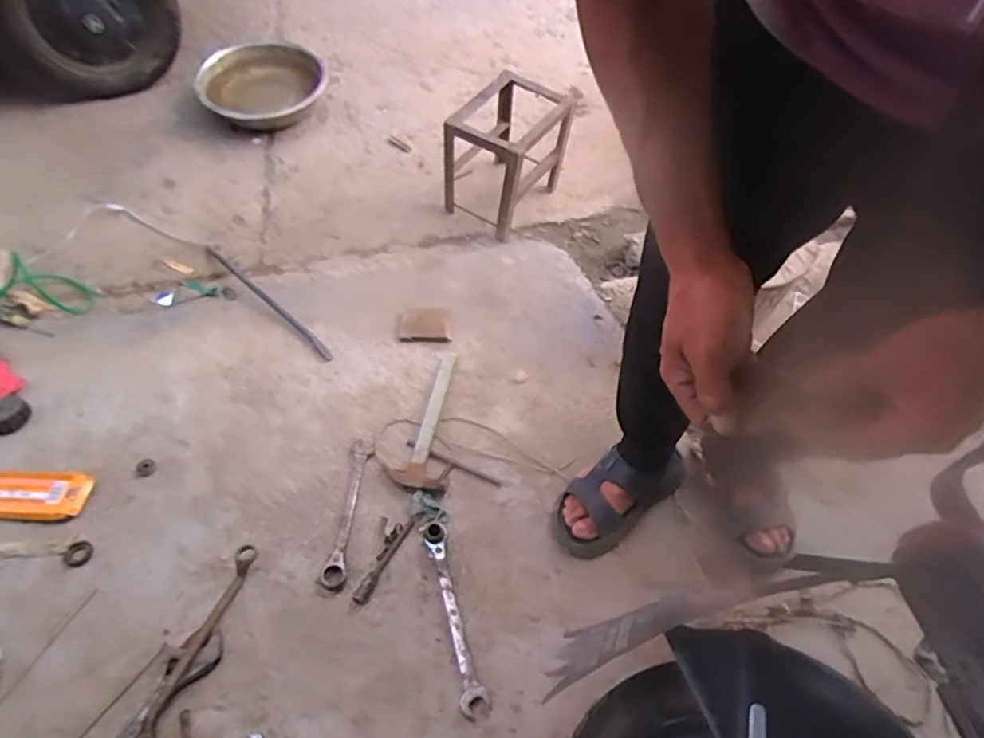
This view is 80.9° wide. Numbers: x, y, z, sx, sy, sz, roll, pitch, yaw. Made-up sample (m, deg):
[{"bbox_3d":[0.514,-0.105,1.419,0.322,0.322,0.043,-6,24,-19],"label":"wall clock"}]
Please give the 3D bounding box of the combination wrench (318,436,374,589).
[{"bbox_3d":[-0.245,0.237,0.986,0.037,0.017,0.267,4,44,-2],"label":"combination wrench"}]

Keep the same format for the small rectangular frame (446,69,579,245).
[{"bbox_3d":[0.039,-0.573,1.541,0.228,0.303,0.321,32,60,15],"label":"small rectangular frame"}]

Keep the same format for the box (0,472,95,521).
[{"bbox_3d":[-0.775,0.213,0.971,0.182,0.023,0.077,4,57,-2],"label":"box"}]

